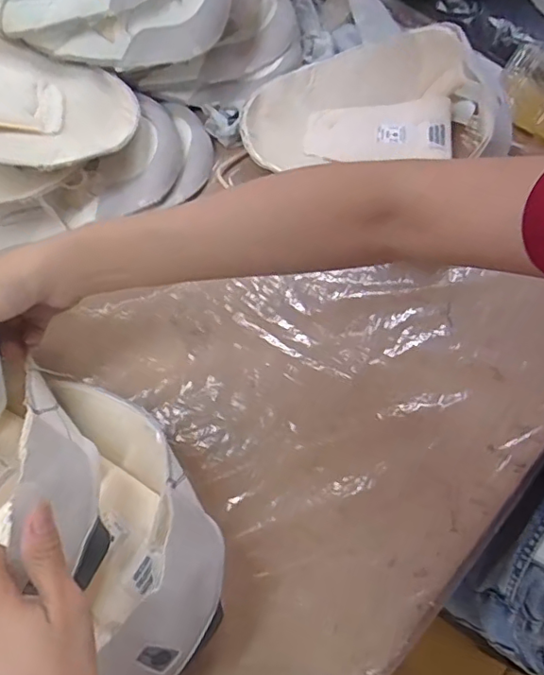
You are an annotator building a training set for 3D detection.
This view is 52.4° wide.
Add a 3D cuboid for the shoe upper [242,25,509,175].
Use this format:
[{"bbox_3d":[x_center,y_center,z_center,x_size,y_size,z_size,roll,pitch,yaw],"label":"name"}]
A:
[{"bbox_3d":[0.098,-0.225,0.522,0.252,0.073,0.117,-6,70,-2],"label":"shoe upper"}]

